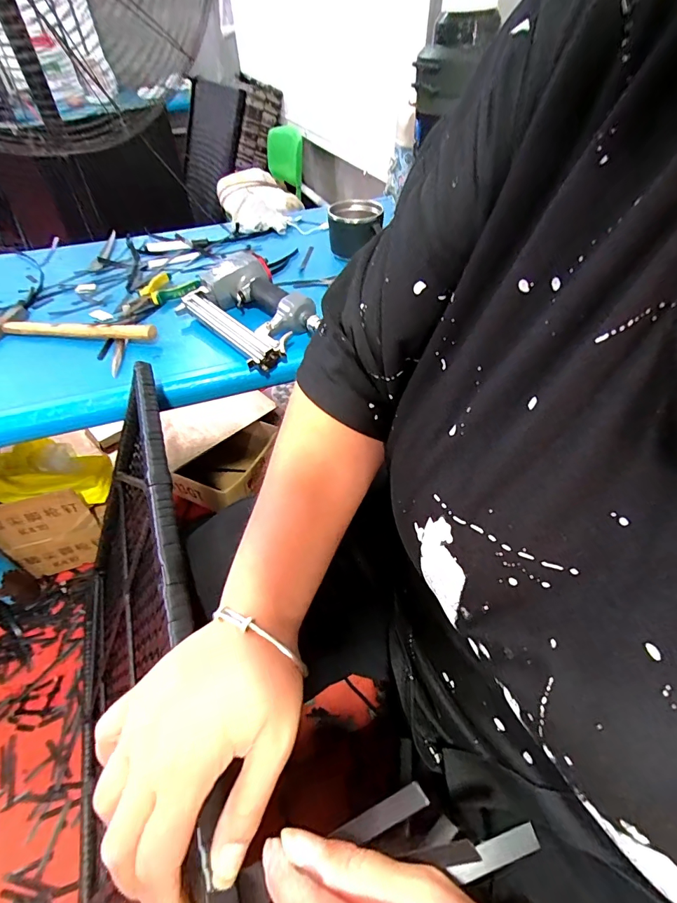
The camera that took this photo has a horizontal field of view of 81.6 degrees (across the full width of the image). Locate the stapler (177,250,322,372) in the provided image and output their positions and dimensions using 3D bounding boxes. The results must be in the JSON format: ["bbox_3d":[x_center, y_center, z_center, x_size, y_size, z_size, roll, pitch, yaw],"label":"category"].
[{"bbox_3d":[-0.124,-0.215,0.594,0.155,0.060,0.232,-36,56,-28],"label":"stapler"}]

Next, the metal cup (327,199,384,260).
[{"bbox_3d":[0.033,-0.437,0.777,0.101,0.079,0.116,2,47,4],"label":"metal cup"}]

